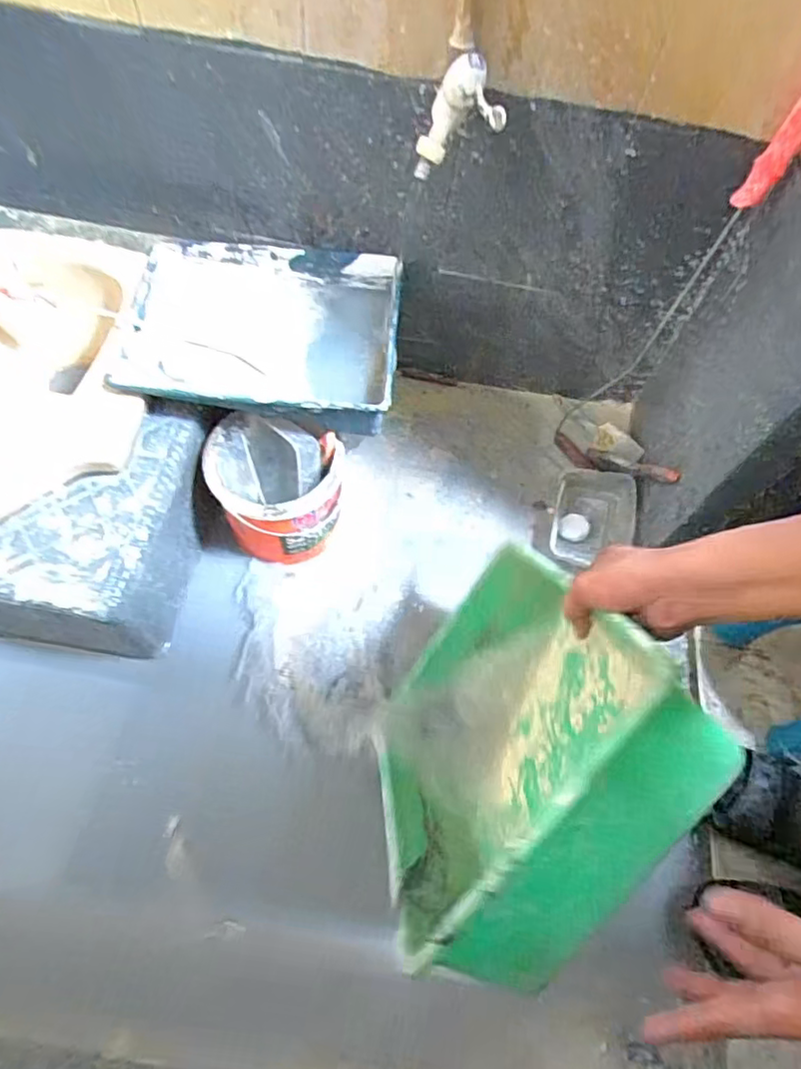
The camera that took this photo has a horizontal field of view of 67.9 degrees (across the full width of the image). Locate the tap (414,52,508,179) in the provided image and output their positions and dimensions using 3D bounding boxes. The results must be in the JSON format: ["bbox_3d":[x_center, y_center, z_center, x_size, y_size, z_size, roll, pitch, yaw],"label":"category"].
[{"bbox_3d":[0.069,-0.434,0.623,0.091,0.105,0.053,21,60,7],"label":"tap"}]

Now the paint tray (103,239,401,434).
[{"bbox_3d":[-0.187,-0.283,0.828,0.362,0.047,0.288,5,60,-3],"label":"paint tray"}]

